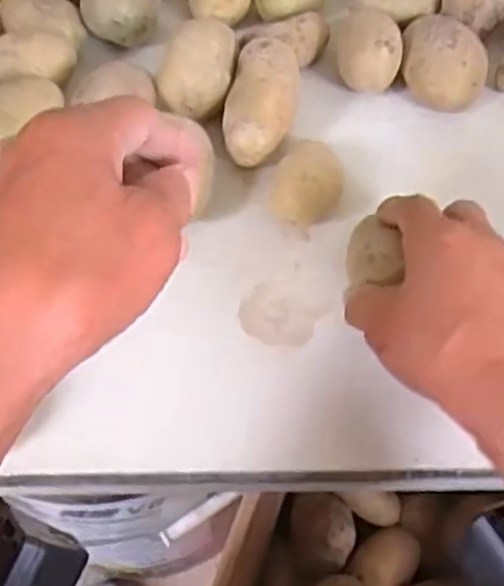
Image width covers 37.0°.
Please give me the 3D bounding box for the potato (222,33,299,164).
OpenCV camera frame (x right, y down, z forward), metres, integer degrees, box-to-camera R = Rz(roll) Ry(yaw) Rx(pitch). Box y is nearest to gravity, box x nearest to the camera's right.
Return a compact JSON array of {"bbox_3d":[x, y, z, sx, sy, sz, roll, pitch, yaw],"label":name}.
[{"bbox_3d":[0.007,-0.129,0.518,0.048,0.037,0.090,-1,73,15],"label":"potato"}]

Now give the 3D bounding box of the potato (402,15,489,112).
[{"bbox_3d":[0.140,-0.167,0.552,0.062,0.047,0.072,11,55,9],"label":"potato"}]

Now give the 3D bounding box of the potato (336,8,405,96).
[{"bbox_3d":[0.085,-0.169,0.553,0.045,0.052,0.055,6,54,5],"label":"potato"}]

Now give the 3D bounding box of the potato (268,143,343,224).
[{"bbox_3d":[0.035,-0.066,0.490,0.046,0.044,0.045,3,54,4],"label":"potato"}]

